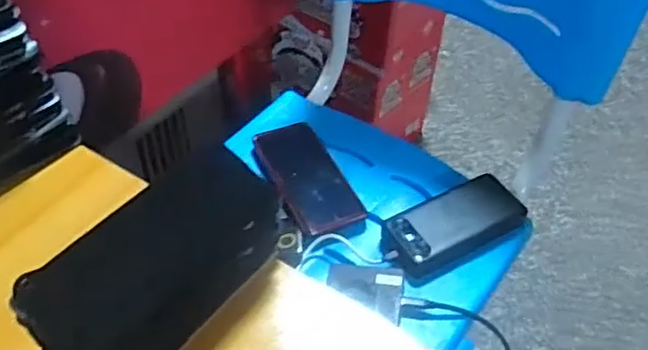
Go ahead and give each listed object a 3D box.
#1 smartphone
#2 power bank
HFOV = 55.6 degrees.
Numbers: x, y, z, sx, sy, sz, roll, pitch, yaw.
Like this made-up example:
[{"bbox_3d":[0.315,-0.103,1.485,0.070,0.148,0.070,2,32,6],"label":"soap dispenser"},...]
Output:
[{"bbox_3d":[-0.018,-0.001,0.706,0.073,0.014,0.152,-18,52,-17],"label":"smartphone"},{"bbox_3d":[0.138,0.051,0.663,0.154,0.024,0.078,-26,55,-23],"label":"power bank"}]

